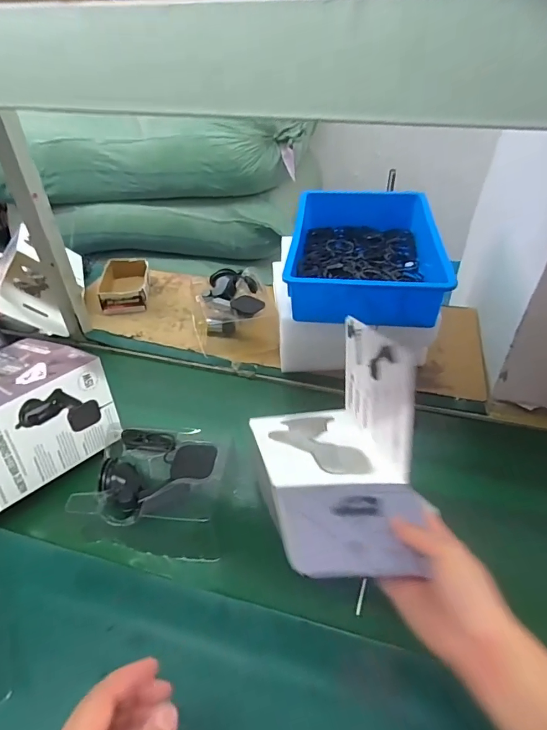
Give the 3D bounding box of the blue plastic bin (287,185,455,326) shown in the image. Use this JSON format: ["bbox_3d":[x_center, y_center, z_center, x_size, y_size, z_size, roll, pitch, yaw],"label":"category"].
[{"bbox_3d":[0.173,-0.223,0.829,0.261,0.083,0.430,4,39,6],"label":"blue plastic bin"}]

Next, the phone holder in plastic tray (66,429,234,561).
[{"bbox_3d":[-0.160,0.170,0.605,0.195,0.082,0.155,4,40,7],"label":"phone holder in plastic tray"}]

